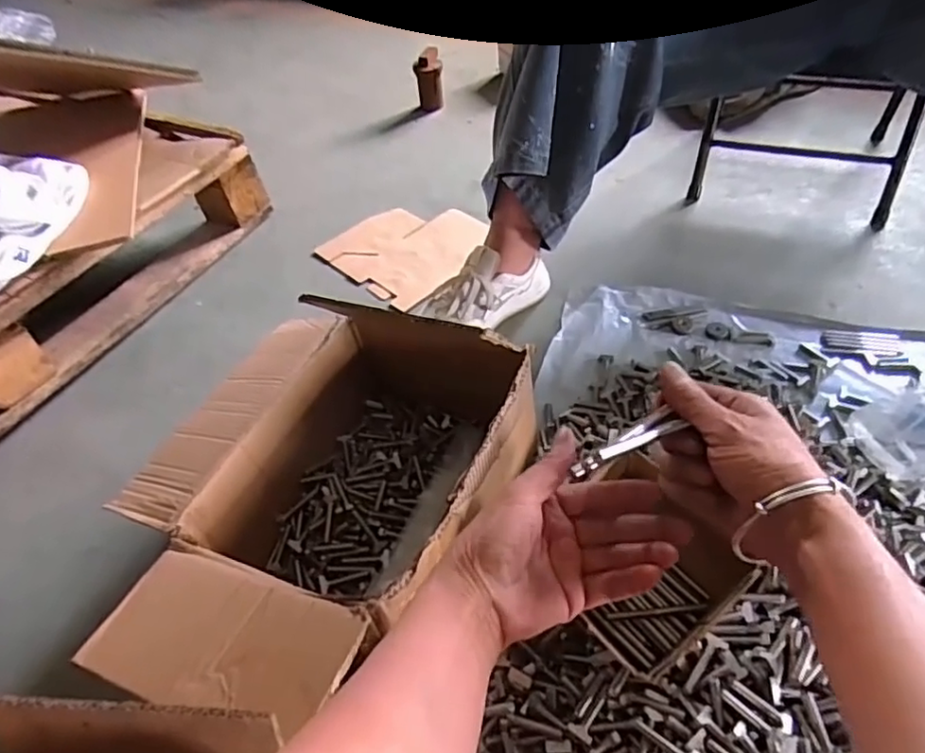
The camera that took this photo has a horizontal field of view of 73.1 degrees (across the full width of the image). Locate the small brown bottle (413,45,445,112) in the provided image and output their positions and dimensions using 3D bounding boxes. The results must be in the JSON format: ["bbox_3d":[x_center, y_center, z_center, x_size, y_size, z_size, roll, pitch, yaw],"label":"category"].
[{"bbox_3d":[-0.078,-0.689,1.456,0.063,0.117,0.062,-9,48,-2],"label":"small brown bottle"}]

